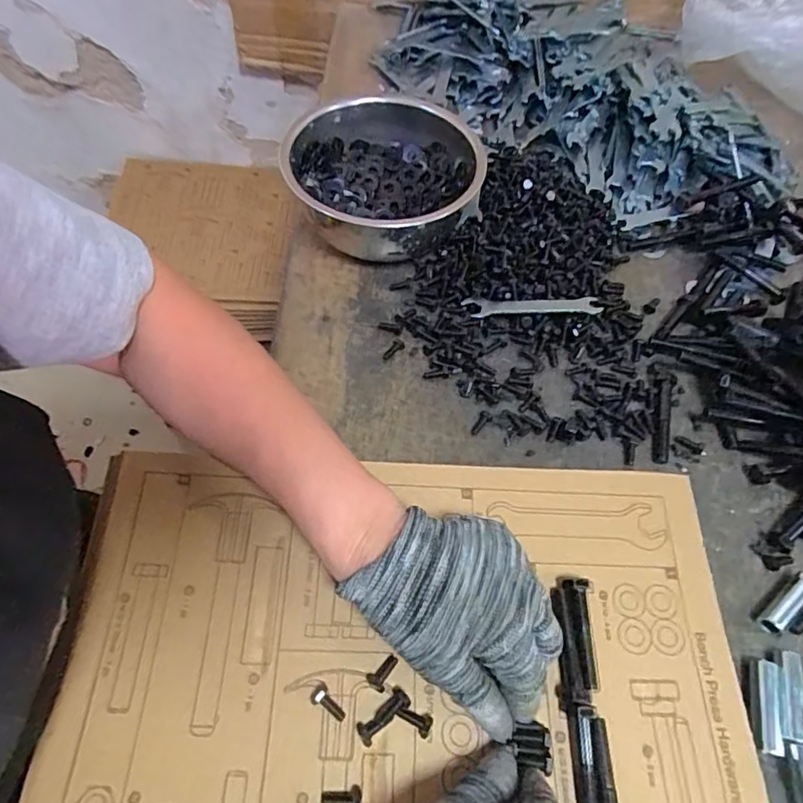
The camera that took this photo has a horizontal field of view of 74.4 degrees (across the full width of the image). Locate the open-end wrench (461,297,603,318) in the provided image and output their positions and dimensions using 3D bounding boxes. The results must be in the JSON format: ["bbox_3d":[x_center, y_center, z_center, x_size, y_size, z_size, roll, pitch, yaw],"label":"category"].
[{"bbox_3d":[0.108,-0.080,0.440,0.110,0.006,0.018,0,58,5],"label":"open-end wrench"}]

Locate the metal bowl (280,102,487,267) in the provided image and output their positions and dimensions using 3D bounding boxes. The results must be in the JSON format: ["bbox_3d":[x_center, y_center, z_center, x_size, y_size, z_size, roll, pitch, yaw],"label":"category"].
[{"bbox_3d":[-0.015,-0.200,0.479,0.163,0.074,0.175,2,60,-3],"label":"metal bowl"}]

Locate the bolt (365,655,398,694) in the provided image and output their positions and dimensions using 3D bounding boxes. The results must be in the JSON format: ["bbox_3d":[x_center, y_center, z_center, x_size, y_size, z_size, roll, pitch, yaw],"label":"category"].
[{"bbox_3d":[-0.010,0.153,0.298,0.011,0.006,0.020,37,76,16],"label":"bolt"}]

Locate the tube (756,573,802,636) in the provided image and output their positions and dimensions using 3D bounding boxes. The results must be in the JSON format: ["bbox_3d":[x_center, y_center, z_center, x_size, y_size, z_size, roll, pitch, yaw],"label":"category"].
[{"bbox_3d":[0.256,0.134,0.350,0.053,0.011,0.016,-31,67,-20],"label":"tube"}]

